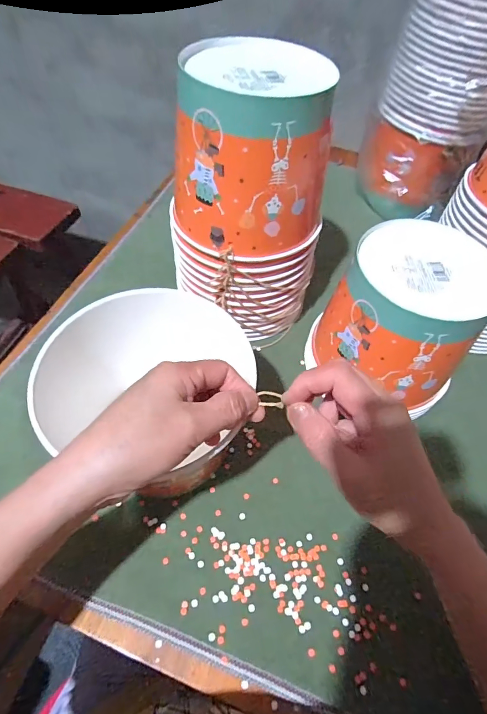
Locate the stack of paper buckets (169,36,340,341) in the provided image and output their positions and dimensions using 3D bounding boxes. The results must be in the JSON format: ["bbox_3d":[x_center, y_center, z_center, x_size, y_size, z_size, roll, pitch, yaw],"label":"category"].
[{"bbox_3d":[0.010,-0.151,0.396,0.146,0.241,0.140,15,55,5],"label":"stack of paper buckets"}]

